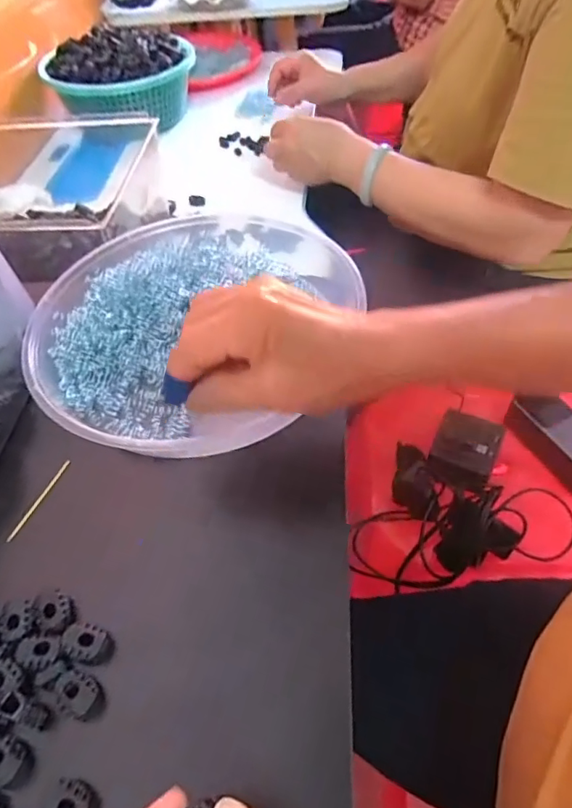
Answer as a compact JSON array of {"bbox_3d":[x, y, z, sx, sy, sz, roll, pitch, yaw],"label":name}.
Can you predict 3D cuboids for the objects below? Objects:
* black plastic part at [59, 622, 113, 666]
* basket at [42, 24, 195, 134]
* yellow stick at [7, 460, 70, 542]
[{"bbox_3d":[-0.101,0.122,0.261,0.023,0.011,0.017,14,53,13],"label":"black plastic part"},{"bbox_3d":[-0.259,-0.518,0.827,0.231,0.092,0.189,-19,53,-13],"label":"basket"},{"bbox_3d":[-0.152,0.058,0.317,0.004,0.004,0.058,15,53,14],"label":"yellow stick"}]

